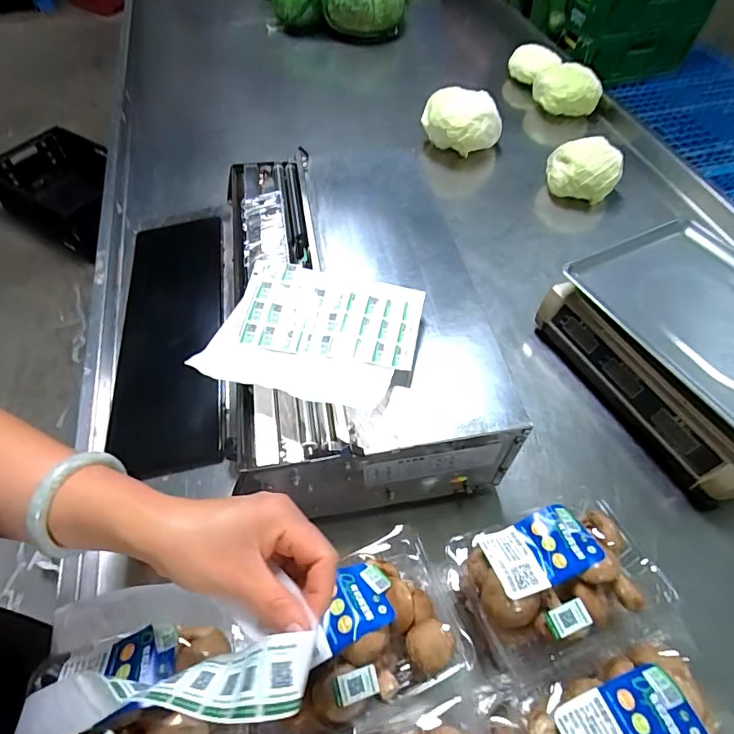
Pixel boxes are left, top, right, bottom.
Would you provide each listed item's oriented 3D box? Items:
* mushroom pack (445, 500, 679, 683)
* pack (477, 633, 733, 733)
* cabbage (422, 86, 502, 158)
[{"bbox_3d":[0.179,0.199,0.433,0.182,0.067,0.116,-13,56,-7],"label":"mushroom pack"},{"bbox_3d":[0.204,0.286,0.352,0.165,0.060,0.119,-13,56,-8],"label":"pack"},{"bbox_3d":[0.196,-0.496,0.979,0.163,0.111,0.114,10,56,8],"label":"cabbage"}]

